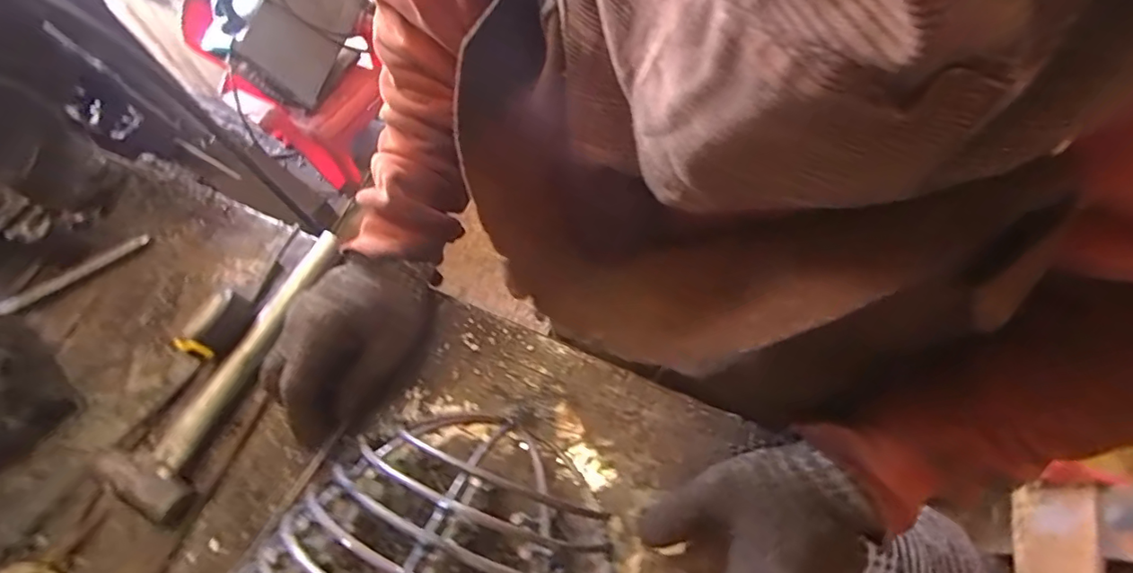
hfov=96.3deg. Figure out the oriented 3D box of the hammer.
[{"bbox_3d":[-0.276,0.055,0.415,0.065,0.023,0.244,16,66,9],"label":"hammer"}]

